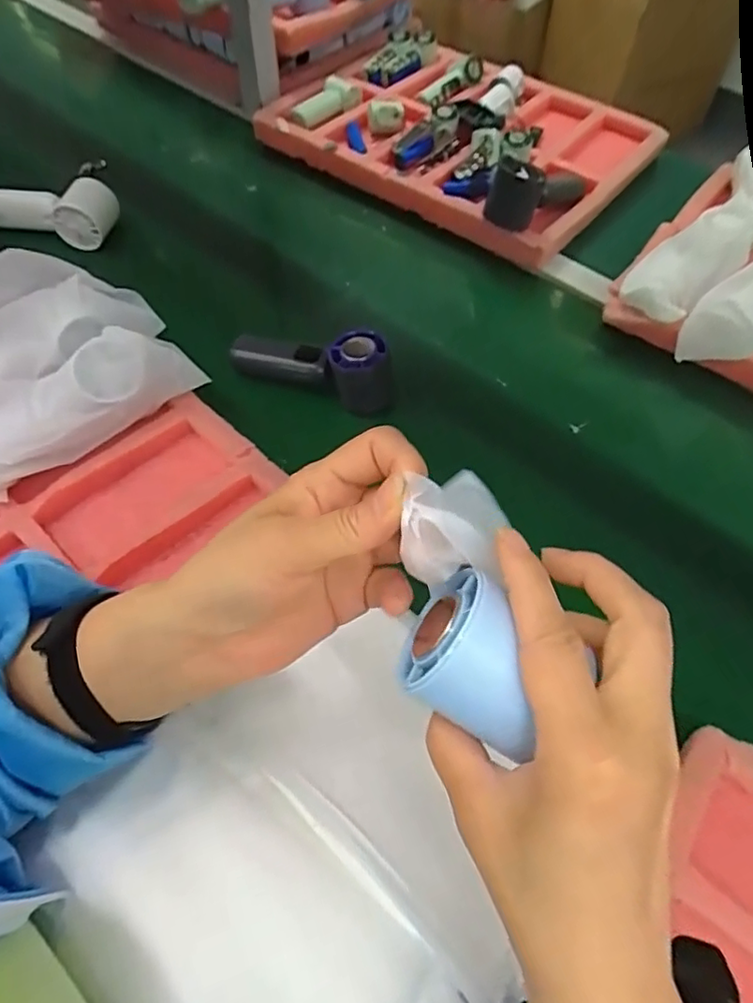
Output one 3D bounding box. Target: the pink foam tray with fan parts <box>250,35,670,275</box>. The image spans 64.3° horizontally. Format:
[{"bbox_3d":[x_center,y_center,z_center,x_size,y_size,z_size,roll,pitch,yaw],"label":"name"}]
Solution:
[{"bbox_3d":[0.105,-0.486,0.767,0.439,0.074,0.337,31,60,16],"label":"pink foam tray with fan parts"}]

